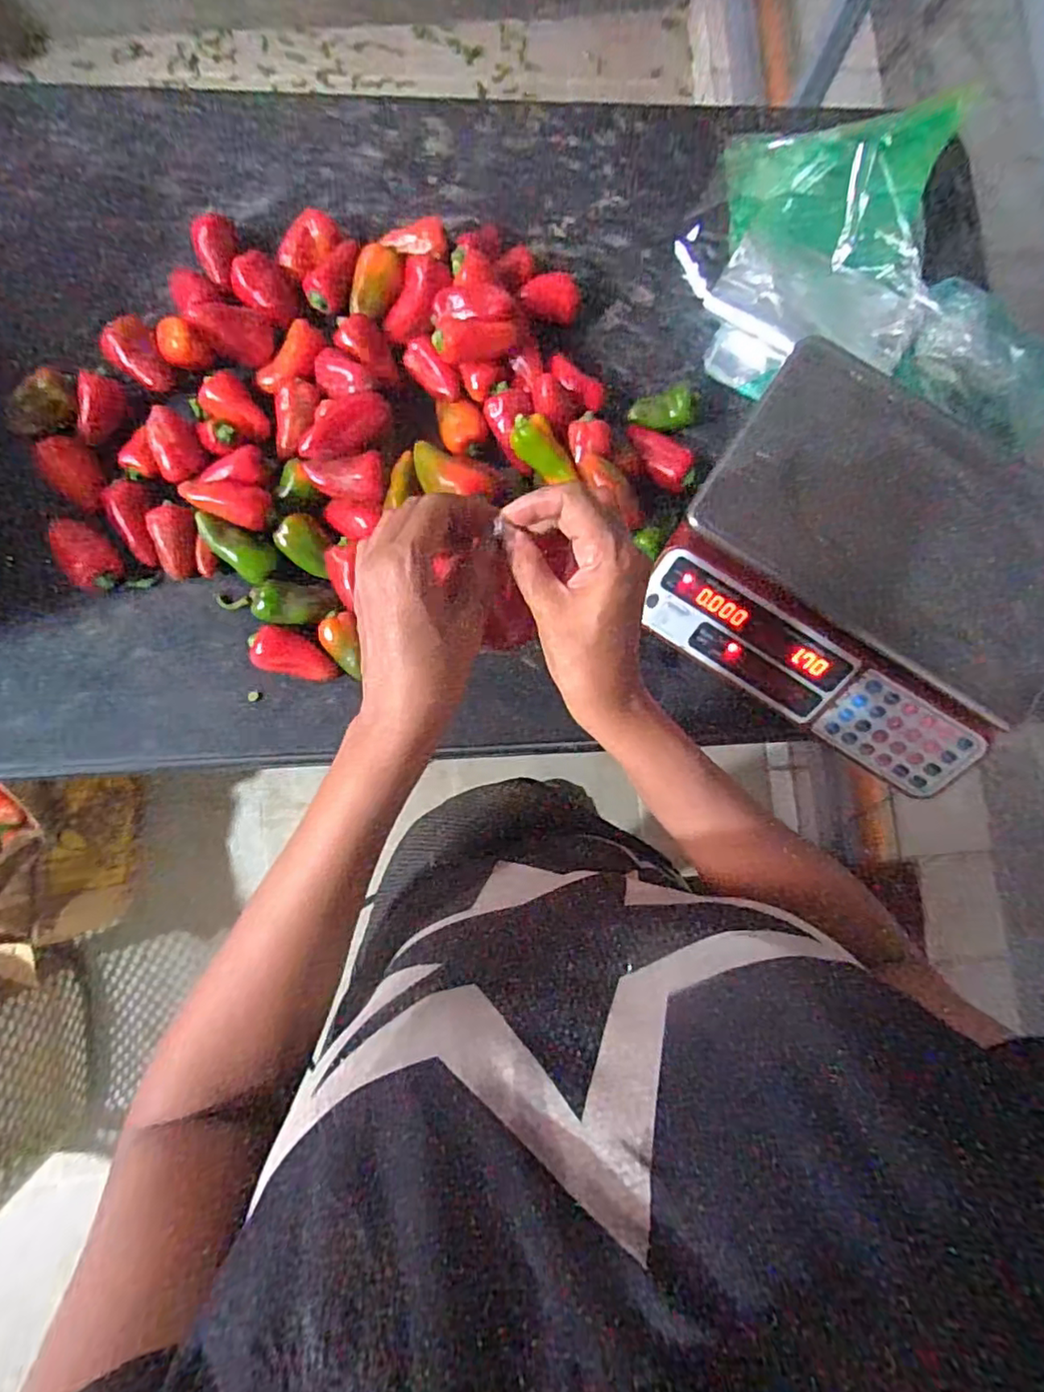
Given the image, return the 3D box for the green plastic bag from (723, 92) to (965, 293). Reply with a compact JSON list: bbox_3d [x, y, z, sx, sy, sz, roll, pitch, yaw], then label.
[{"bbox_3d":[0.323,-0.532,0.655,0.207,0.102,0.169,11,84,-2],"label":"green plastic bag"}]

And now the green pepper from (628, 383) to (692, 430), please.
[{"bbox_3d":[0.148,-0.301,0.656,0.059,0.034,0.035,-10,85,-4],"label":"green pepper"}]

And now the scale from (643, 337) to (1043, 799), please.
[{"bbox_3d":[0.331,-0.122,0.579,0.356,0.116,0.304,34,83,0],"label":"scale"}]

